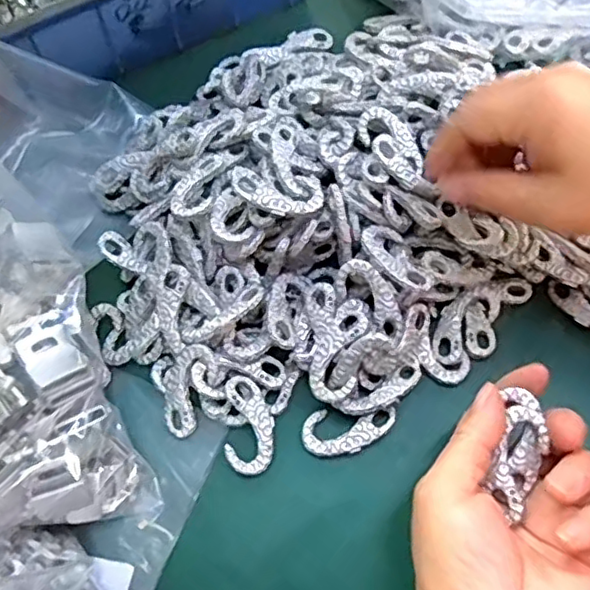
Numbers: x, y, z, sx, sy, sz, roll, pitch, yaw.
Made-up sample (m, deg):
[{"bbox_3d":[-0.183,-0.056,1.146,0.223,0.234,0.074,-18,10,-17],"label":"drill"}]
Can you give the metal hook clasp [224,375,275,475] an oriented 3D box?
[{"bbox_3d":[-0.024,0.068,0.325,0.025,0.009,0.050,-1,64,2],"label":"metal hook clasp"}]

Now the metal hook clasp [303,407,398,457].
[{"bbox_3d":[0.029,0.072,0.325,0.049,0.004,0.024,-1,64,2],"label":"metal hook clasp"}]

